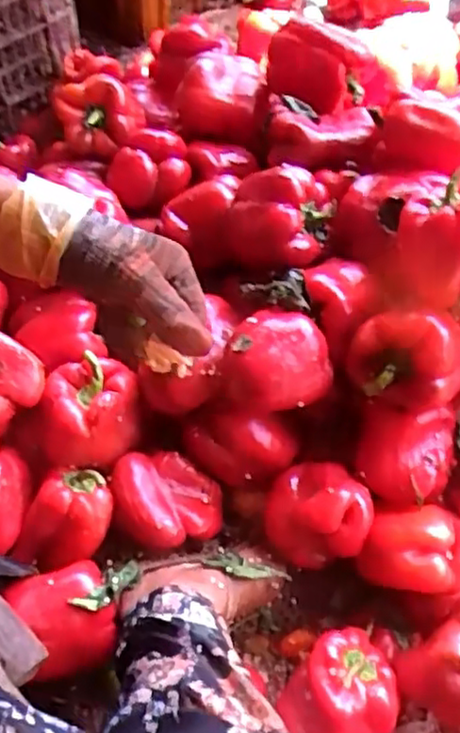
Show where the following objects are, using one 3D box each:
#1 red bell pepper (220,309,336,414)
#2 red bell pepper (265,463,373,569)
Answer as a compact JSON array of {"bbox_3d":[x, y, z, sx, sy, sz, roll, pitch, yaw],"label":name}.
[{"bbox_3d":[0.042,0.000,0.582,0.084,0.069,0.080,0,61,-1],"label":"red bell pepper"},{"bbox_3d":[0.075,0.125,0.593,0.088,0.071,0.082,5,61,2],"label":"red bell pepper"}]

